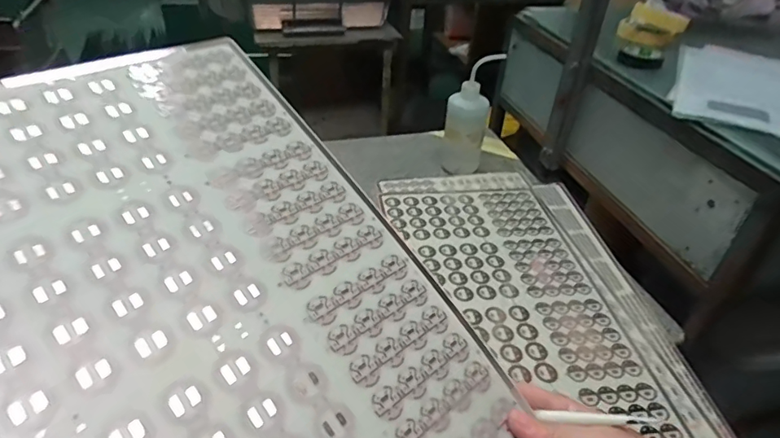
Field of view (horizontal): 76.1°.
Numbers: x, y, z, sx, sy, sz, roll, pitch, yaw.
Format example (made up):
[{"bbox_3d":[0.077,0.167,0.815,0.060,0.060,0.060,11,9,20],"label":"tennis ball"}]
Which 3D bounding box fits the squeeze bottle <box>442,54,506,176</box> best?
[{"bbox_3d":[0.146,-0.186,0.913,0.083,0.206,0.061,-3,38,-6],"label":"squeeze bottle"}]

